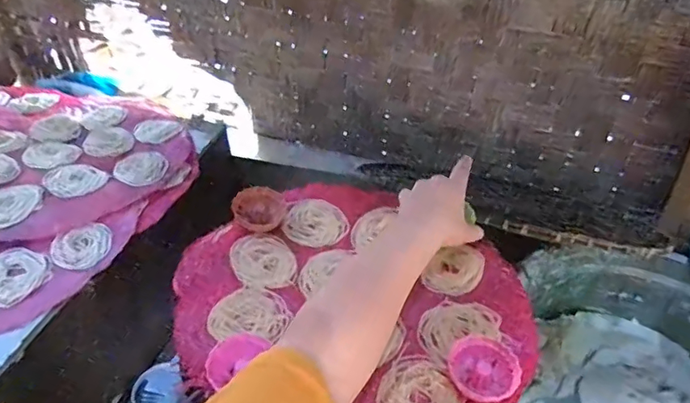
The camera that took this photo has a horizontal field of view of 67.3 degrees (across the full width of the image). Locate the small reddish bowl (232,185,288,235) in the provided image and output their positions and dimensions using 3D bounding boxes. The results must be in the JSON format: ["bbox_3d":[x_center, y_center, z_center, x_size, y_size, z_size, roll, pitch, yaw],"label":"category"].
[{"bbox_3d":[-0.102,0.006,0.623,0.061,0.016,0.069,-7,43,-9],"label":"small reddish bowl"}]

